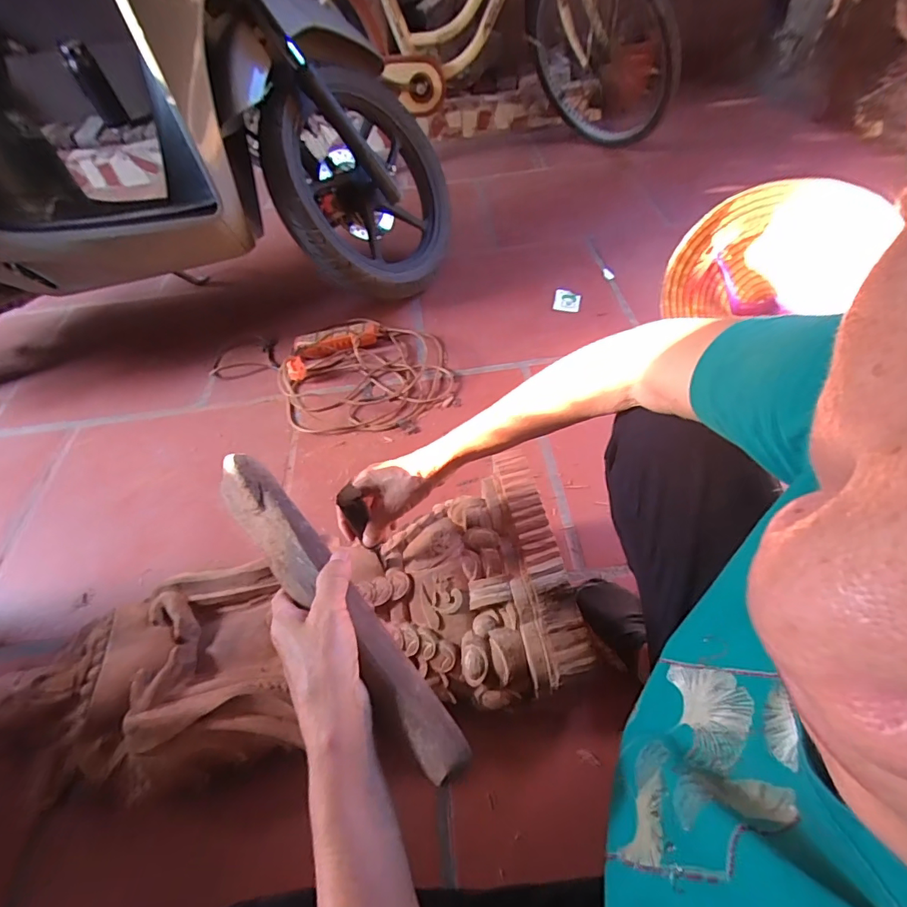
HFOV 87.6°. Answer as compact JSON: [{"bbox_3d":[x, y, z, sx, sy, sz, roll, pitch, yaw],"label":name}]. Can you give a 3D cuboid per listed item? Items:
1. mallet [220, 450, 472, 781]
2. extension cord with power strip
[{"bbox_3d":[-0.103,0.102,0.370,0.044,0.029,0.321,-38,55,-22],"label":"mallet"},{"bbox_3d":[-0.184,-0.189,1.072,0.373,0.071,0.329,-2,53,3],"label":"extension cord with power strip"}]

